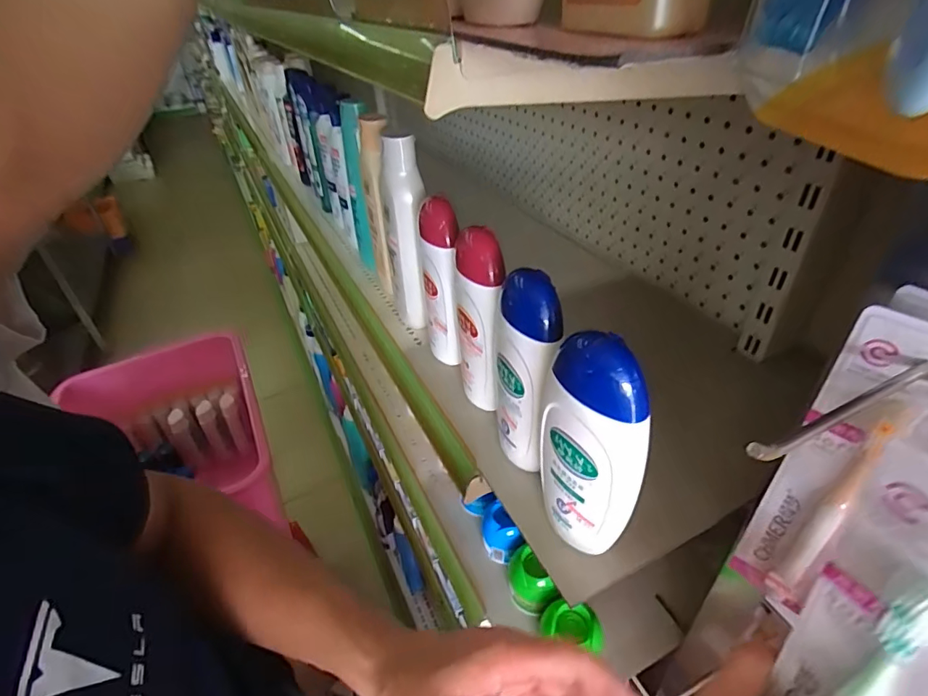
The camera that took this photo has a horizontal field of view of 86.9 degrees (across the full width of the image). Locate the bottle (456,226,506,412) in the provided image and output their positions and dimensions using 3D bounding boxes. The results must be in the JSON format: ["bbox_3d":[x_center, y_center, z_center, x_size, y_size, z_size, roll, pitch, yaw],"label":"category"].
[{"bbox_3d":[0.016,-0.011,0.420,0.038,0.168,0.058,-3,37,2],"label":"bottle"}]

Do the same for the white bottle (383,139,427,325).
[{"bbox_3d":[-0.063,-0.120,0.542,0.045,0.218,0.044,-9,38,-6],"label":"white bottle"}]

